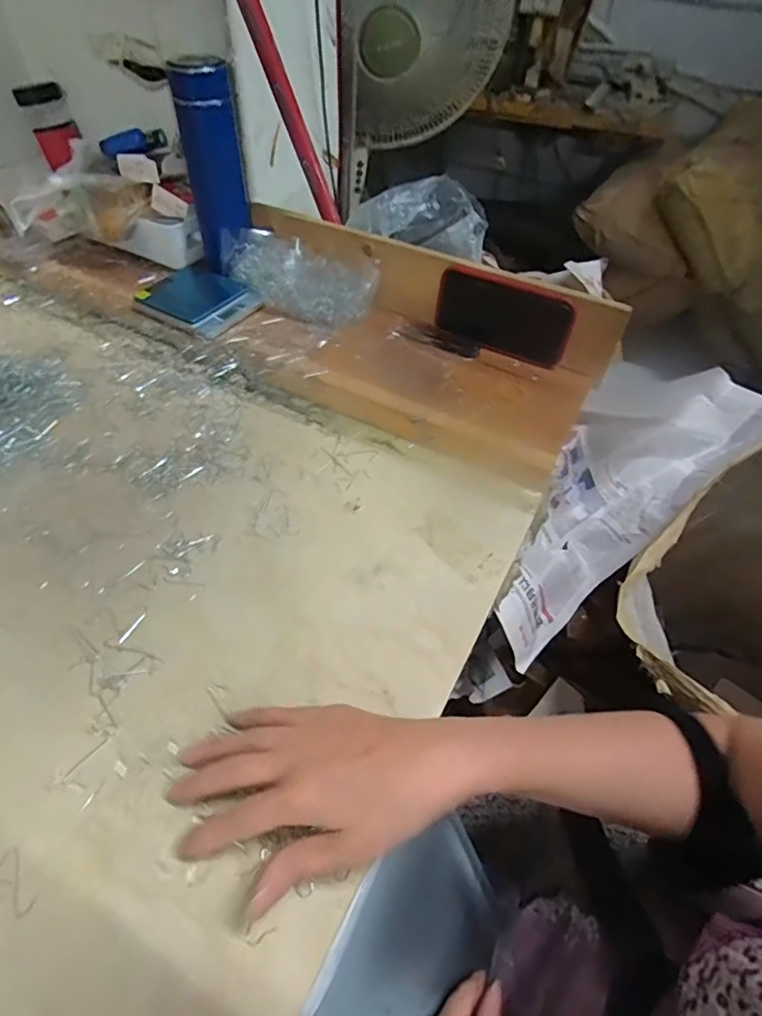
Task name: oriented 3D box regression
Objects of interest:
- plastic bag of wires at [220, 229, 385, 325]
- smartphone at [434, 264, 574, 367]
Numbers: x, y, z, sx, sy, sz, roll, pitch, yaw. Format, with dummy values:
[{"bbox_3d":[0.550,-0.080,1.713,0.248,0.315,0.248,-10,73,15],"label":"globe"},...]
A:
[{"bbox_3d":[-0.106,-0.289,0.670,0.199,0.061,0.080,22,53,14],"label":"plastic bag of wires"},{"bbox_3d":[0.136,-0.216,0.605,0.154,0.082,0.014,27,54,17],"label":"smartphone"}]

